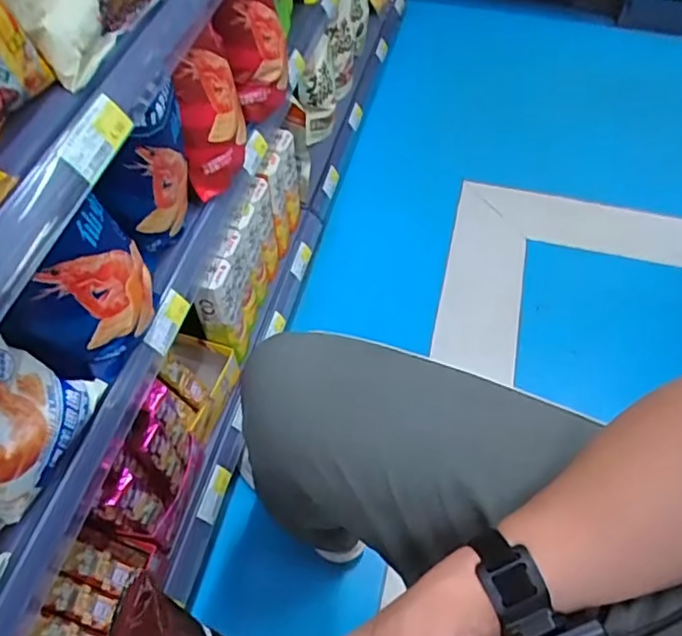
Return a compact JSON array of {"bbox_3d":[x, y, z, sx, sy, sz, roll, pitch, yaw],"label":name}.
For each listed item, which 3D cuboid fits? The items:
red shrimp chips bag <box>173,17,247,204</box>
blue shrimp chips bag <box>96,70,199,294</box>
[{"bbox_3d":[-0.170,-0.268,0.772,0.052,0.194,0.113,7,54,4],"label":"red shrimp chips bag"},{"bbox_3d":[-0.208,-0.150,0.687,0.043,0.227,0.155,16,55,11],"label":"blue shrimp chips bag"}]

